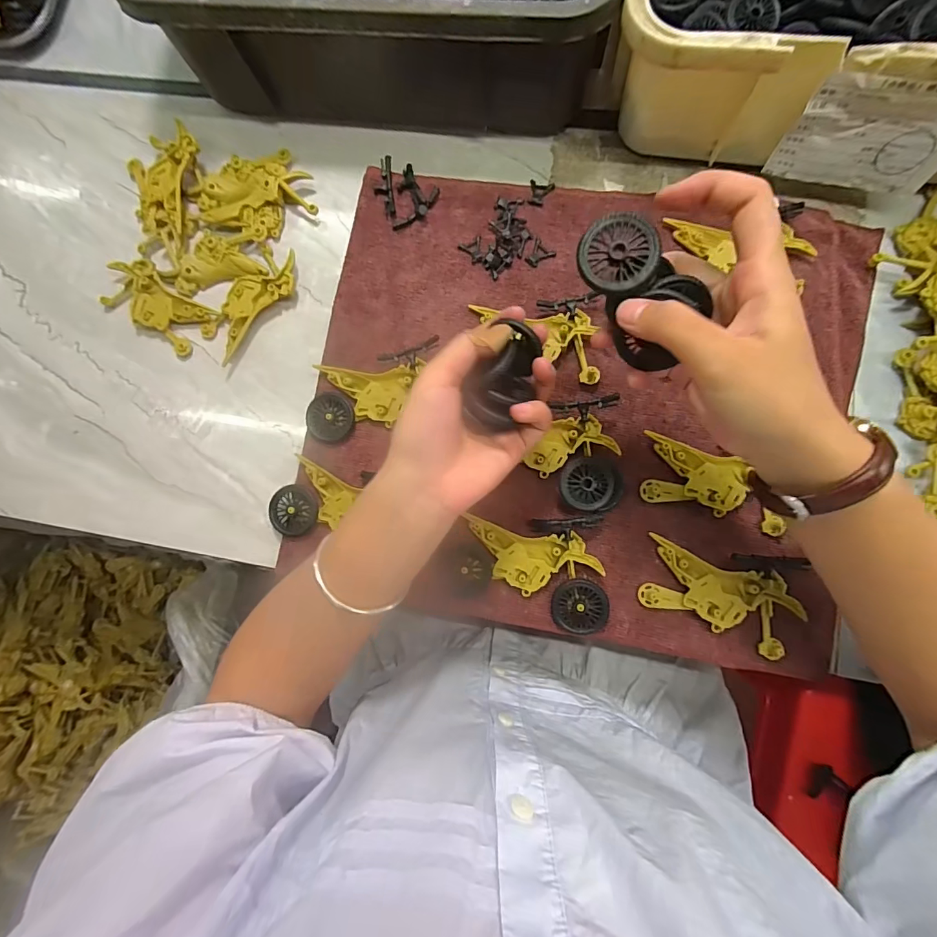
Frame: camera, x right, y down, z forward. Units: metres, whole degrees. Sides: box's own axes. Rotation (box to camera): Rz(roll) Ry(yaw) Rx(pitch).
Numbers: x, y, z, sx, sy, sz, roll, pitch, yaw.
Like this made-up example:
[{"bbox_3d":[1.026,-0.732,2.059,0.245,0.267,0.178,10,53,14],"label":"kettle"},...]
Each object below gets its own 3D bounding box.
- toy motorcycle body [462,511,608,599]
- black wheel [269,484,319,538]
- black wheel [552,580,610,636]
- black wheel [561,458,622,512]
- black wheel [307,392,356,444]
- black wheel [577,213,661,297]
[{"bbox_3d":[0.045,0.065,0.316,0.094,0.008,0.044,8,84,6],"label":"toy motorcycle body"},{"bbox_3d":[-0.131,0.032,0.338,0.037,0.009,0.037,-1,83,5],"label":"black wheel"},{"bbox_3d":[0.078,0.096,0.310,0.037,0.008,0.036,-1,83,5],"label":"black wheel"},{"bbox_3d":[0.088,0.011,0.316,0.042,0.012,0.038,7,84,6],"label":"black wheel"},{"bbox_3d":[-0.106,-0.039,0.344,0.035,0.008,0.036,-1,83,5],"label":"black wheel"},{"bbox_3d":[0.072,-0.102,0.214,0.037,0.009,0.035,34,102,7],"label":"black wheel"}]

